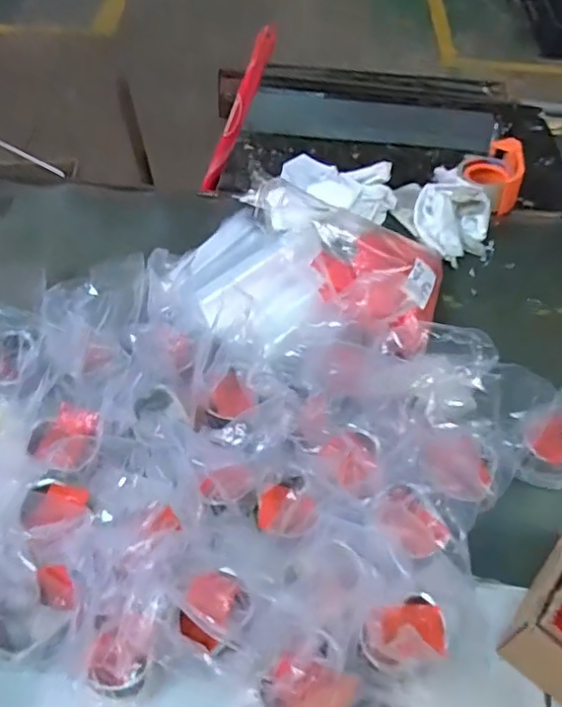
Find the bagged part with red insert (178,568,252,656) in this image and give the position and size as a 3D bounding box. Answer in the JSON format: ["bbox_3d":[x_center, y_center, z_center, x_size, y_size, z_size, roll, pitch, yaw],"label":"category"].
[{"bbox_3d":[-0.053,0.213,0.487,0.051,0.027,0.061,27,55,15],"label":"bagged part with red insert"}]

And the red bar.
[{"bbox_3d":[-0.068,-0.348,0.874,0.026,0.288,0.025,25,51,-10],"label":"red bar"}]

